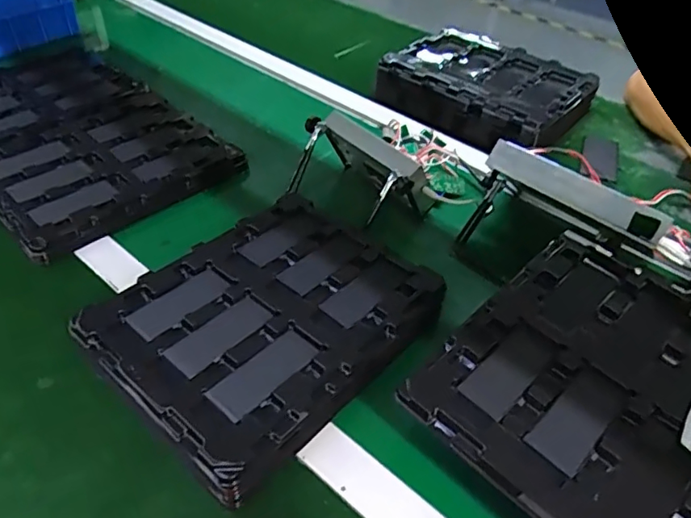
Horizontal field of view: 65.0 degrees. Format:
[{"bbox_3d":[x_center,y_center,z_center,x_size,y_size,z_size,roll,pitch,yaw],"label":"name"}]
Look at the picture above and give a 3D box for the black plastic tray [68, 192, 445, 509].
[{"bbox_3d":[-0.072,0.050,0.505,0.219,0.039,0.274,34,52,27],"label":"black plastic tray"}]

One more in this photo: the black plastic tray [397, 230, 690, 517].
[{"bbox_3d":[0.209,0.091,0.427,0.273,0.018,0.212,-34,56,-31],"label":"black plastic tray"}]

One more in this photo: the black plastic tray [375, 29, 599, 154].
[{"bbox_3d":[0.217,-0.264,0.853,0.281,0.079,0.219,30,51,25],"label":"black plastic tray"}]

